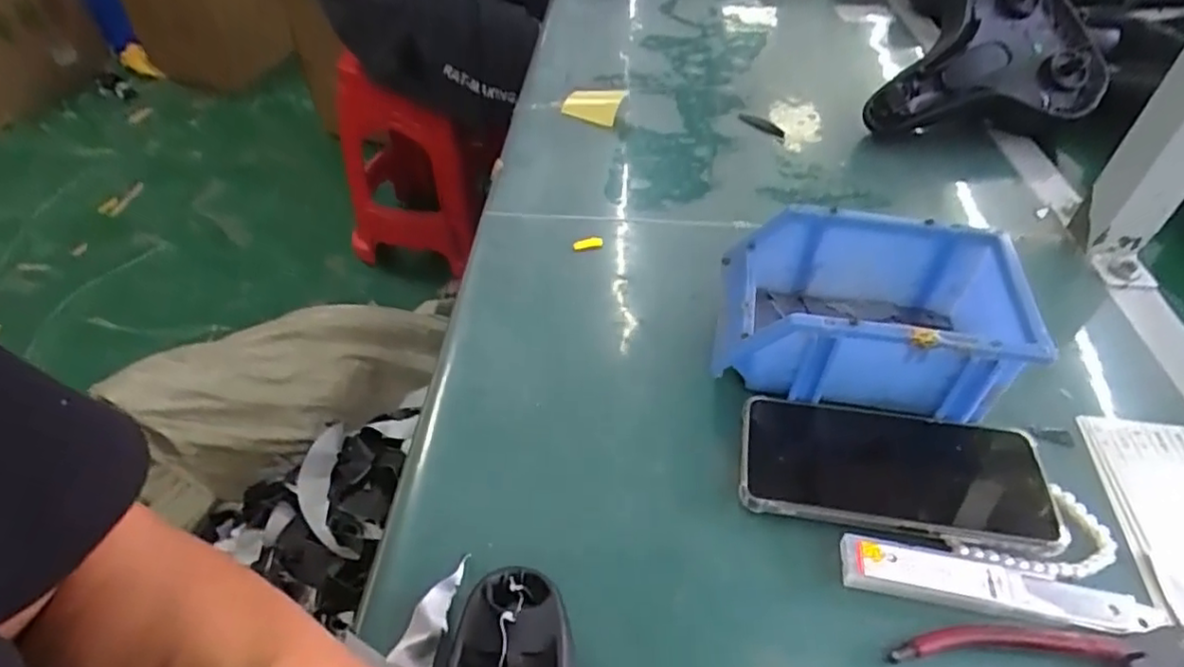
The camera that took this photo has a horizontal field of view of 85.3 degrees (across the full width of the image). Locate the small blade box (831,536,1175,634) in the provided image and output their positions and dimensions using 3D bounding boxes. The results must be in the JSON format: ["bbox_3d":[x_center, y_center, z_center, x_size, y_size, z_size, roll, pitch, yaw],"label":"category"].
[{"bbox_3d":[0.206,0.129,0.325,0.153,0.014,0.028,8,47,7],"label":"small blade box"}]

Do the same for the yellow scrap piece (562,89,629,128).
[{"bbox_3d":[0.002,-0.247,0.695,0.068,0.041,0.016,17,49,15],"label":"yellow scrap piece"}]

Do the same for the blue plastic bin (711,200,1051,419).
[{"bbox_3d":[0.179,-0.013,0.418,0.183,0.075,0.119,9,47,8],"label":"blue plastic bin"}]

